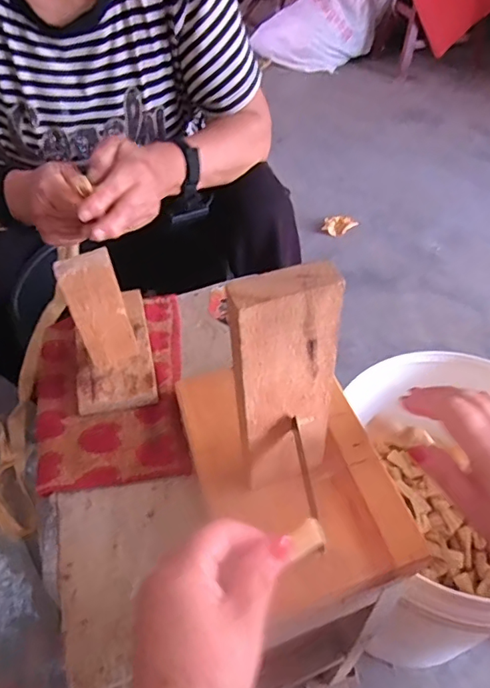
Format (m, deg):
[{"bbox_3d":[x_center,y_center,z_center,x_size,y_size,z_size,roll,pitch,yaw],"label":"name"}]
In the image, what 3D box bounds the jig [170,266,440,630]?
[{"bbox_3d":[0.029,0.034,0.331,0.139,0.196,0.199,-13,49,-10],"label":"jig"}]

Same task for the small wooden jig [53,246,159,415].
[{"bbox_3d":[-0.133,-0.032,0.465,0.073,0.127,0.138,-10,48,-8],"label":"small wooden jig"}]

